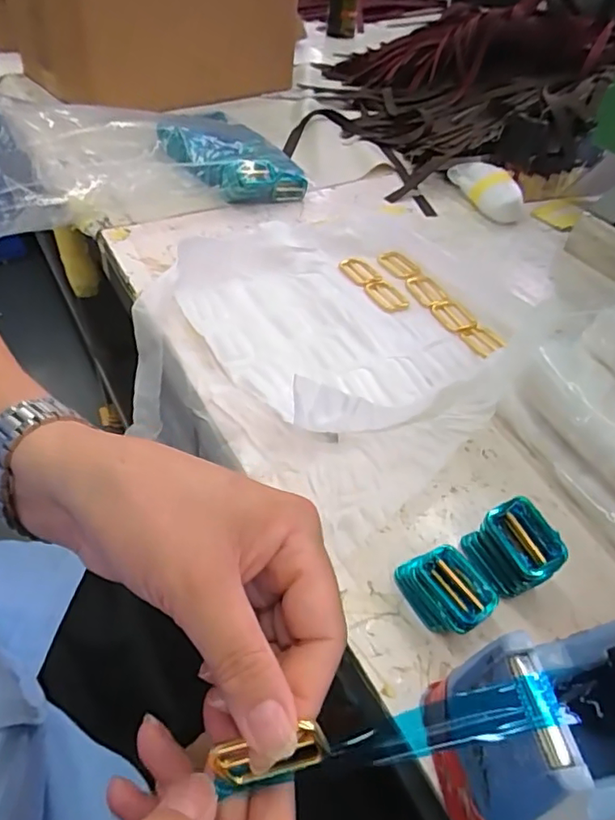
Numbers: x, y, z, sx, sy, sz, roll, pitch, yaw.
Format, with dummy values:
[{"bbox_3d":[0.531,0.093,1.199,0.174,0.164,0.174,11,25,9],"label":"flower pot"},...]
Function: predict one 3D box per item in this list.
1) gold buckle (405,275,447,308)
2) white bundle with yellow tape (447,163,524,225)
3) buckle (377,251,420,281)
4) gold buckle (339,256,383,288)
[{"bbox_3d":[0.120,-0.119,0.551,0.027,0.006,0.048,-18,51,-22],"label":"gold buckle"},{"bbox_3d":[0.227,-0.281,0.691,0.049,0.035,0.115,-17,51,-22],"label":"white bundle with yellow tape"},{"bbox_3d":[0.096,-0.152,0.577,0.025,0.004,0.046,-37,64,-11],"label":"buckle"},{"bbox_3d":[0.055,-0.144,0.567,0.031,0.005,0.048,-19,52,-22],"label":"gold buckle"}]

